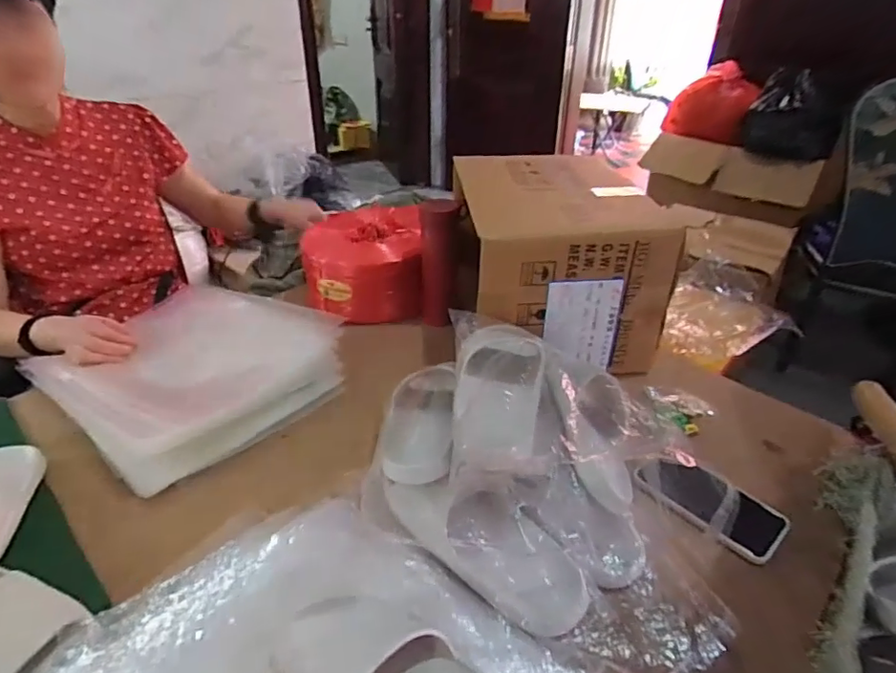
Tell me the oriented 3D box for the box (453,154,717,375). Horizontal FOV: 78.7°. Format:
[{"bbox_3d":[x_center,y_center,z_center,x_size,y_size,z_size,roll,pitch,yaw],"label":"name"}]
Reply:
[{"bbox_3d":[0.170,-0.144,0.927,0.278,0.226,0.360,-2,33,-4],"label":"box"}]

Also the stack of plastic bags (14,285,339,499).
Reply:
[{"bbox_3d":[-0.375,0.040,0.829,0.375,0.064,0.349,26,40,33],"label":"stack of plastic bags"}]

